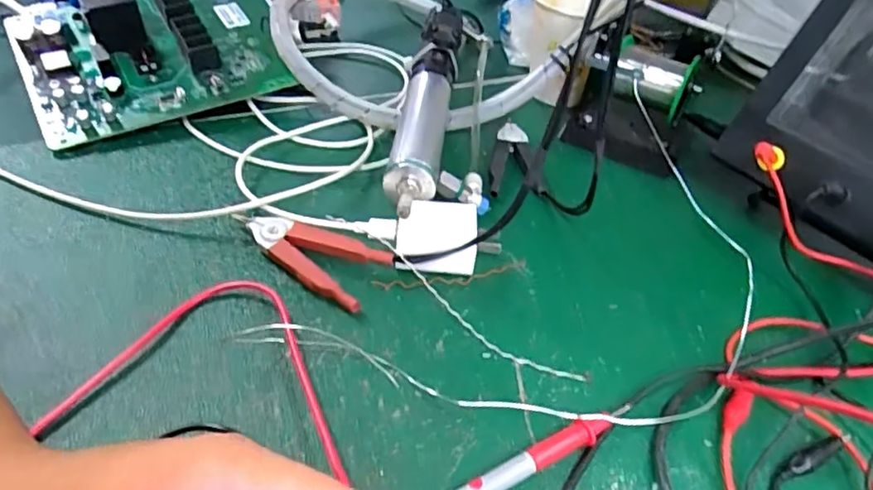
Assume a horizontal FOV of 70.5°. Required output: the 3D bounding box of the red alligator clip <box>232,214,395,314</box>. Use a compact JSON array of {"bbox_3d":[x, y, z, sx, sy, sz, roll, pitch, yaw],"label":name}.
[{"bbox_3d":[-0.076,0.003,0.355,0.096,0.016,0.038,24,44,19],"label":"red alligator clip"}]

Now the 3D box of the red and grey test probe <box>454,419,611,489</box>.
[{"bbox_3d":[0.029,0.099,0.264,0.107,0.009,0.012,-16,46,-23],"label":"red and grey test probe"}]

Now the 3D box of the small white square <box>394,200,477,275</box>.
[{"bbox_3d":[0.000,-0.004,0.365,0.045,0.024,0.042,5,41,-1],"label":"small white square"}]

